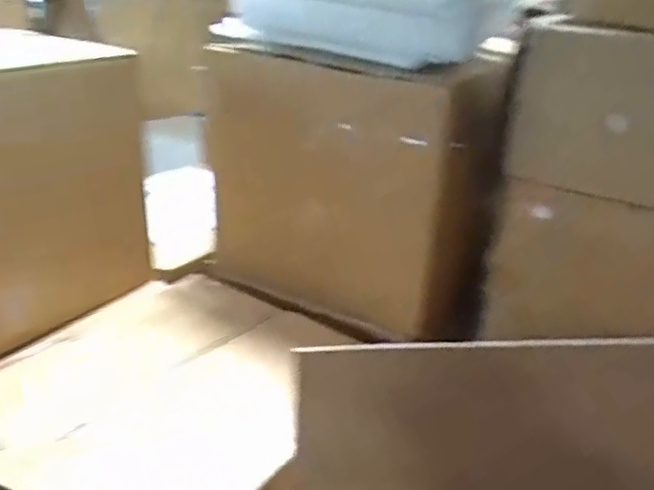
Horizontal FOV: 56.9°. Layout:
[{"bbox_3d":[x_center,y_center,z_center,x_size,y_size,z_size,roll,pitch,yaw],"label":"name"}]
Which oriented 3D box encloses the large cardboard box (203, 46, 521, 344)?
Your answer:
[{"bbox_3d":[0.051,-0.126,1.048,0.464,0.391,0.255,18,31,30],"label":"large cardboard box"}]

